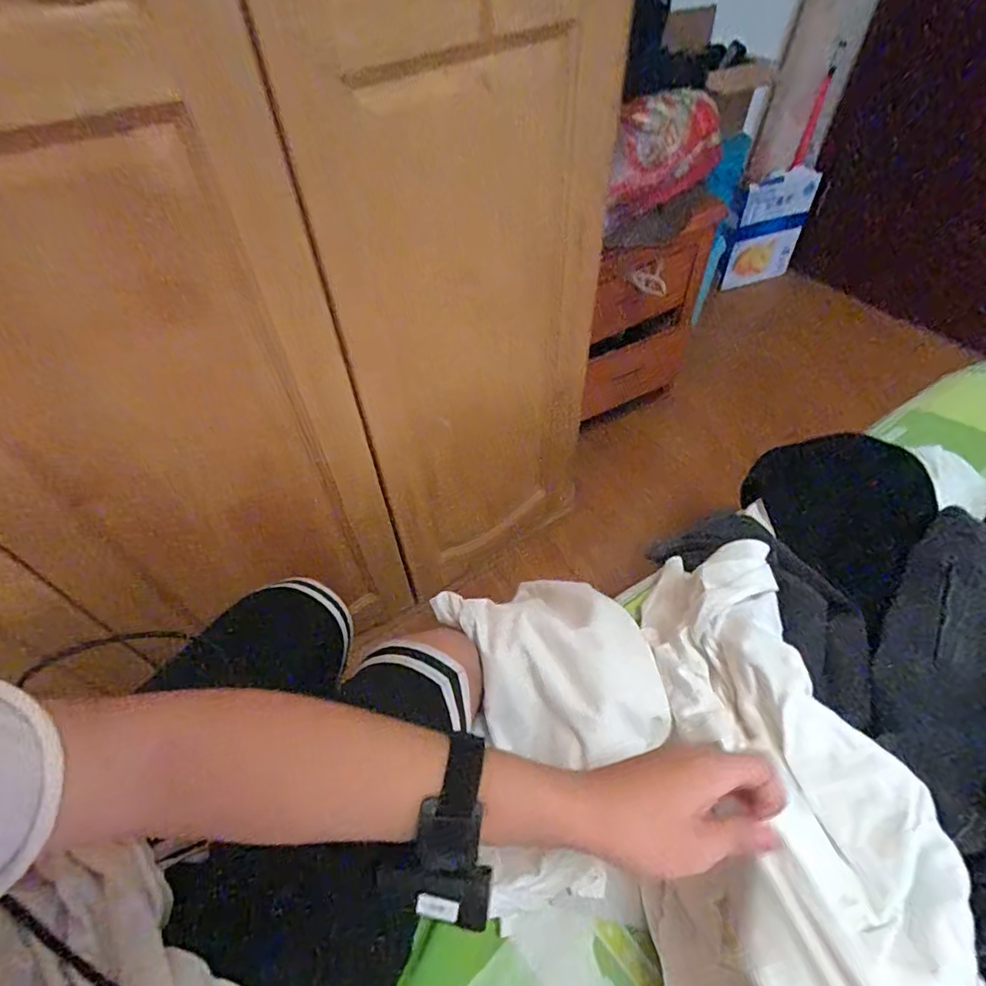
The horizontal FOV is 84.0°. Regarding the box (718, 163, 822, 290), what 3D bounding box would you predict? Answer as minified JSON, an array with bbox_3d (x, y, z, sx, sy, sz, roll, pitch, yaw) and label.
[{"bbox_3d":[0.754,-0.716,1.516,0.199,0.310,0.041,-7,43,-11],"label":"box"}]

